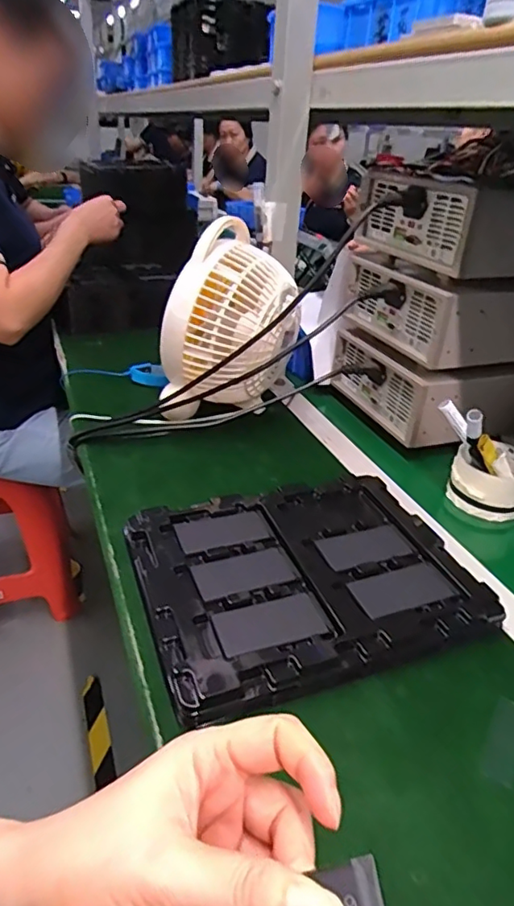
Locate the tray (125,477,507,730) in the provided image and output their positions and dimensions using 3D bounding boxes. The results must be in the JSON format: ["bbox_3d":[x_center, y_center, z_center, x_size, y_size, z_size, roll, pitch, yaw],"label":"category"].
[{"bbox_3d":[0.042,0.105,0.486,0.275,0.017,0.217,-8,33,-20],"label":"tray"}]

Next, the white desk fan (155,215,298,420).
[{"bbox_3d":[-0.032,-0.152,0.714,0.170,0.223,0.168,6,33,-1],"label":"white desk fan"}]

